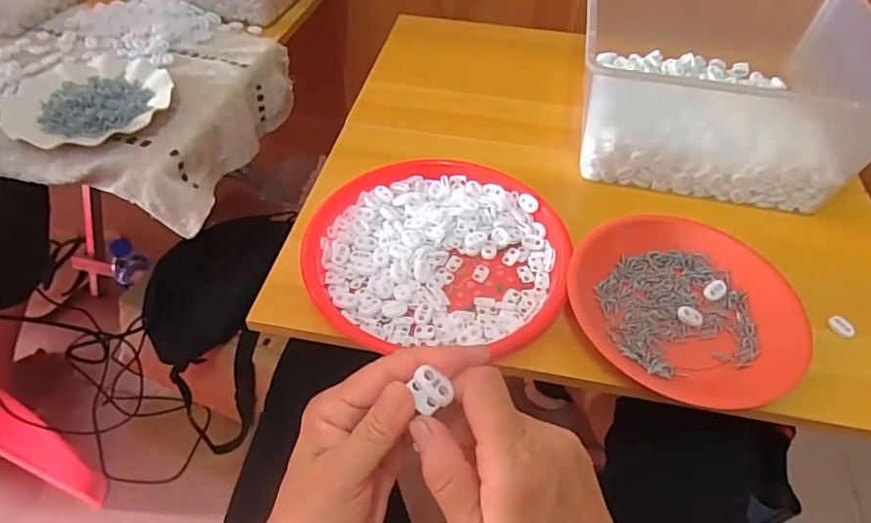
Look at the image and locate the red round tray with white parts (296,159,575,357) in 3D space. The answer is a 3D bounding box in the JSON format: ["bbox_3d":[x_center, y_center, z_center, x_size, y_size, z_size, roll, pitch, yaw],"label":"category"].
[{"bbox_3d":[0.001,-0.016,0.522,0.234,0.023,0.217,0,50,-1],"label":"red round tray with white parts"}]

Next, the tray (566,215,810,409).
[{"bbox_3d":[0.217,0.035,0.481,0.193,0.027,0.181,0,50,-1],"label":"tray"}]

